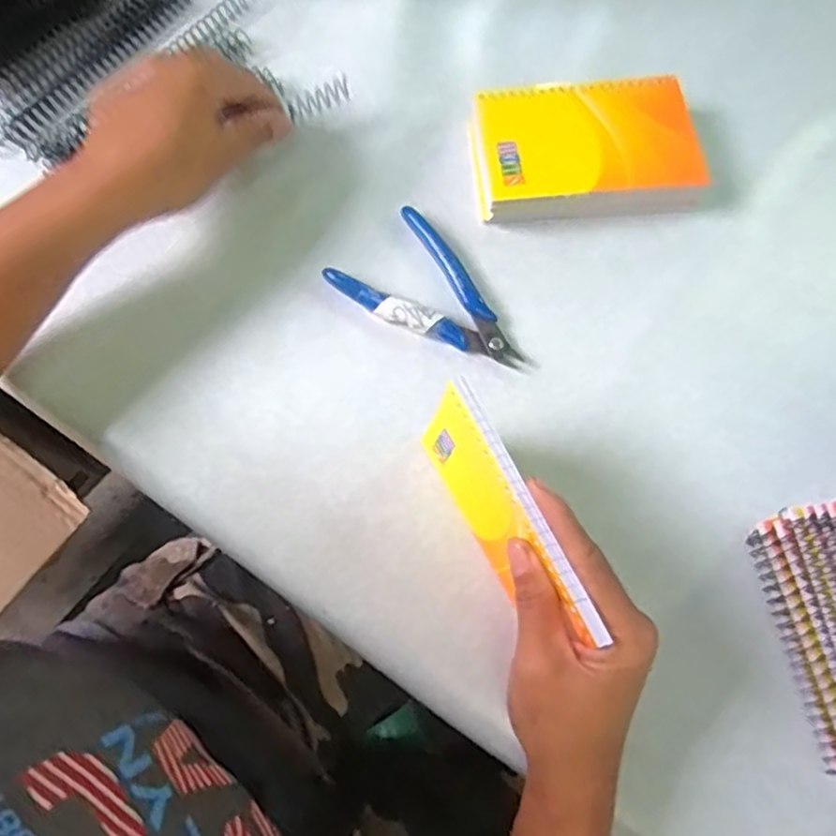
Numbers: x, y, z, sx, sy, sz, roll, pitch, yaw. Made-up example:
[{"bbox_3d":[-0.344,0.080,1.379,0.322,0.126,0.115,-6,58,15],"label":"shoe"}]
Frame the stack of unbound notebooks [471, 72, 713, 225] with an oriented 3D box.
[{"bbox_3d":[0.102,-0.165,0.418,0.137,0.031,0.082,-7,74,-3],"label":"stack of unbound notebooks"}]

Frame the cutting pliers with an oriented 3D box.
[{"bbox_3d":[0.013,-0.068,0.395,0.121,0.011,0.070,43,77,10],"label":"cutting pliers"}]

